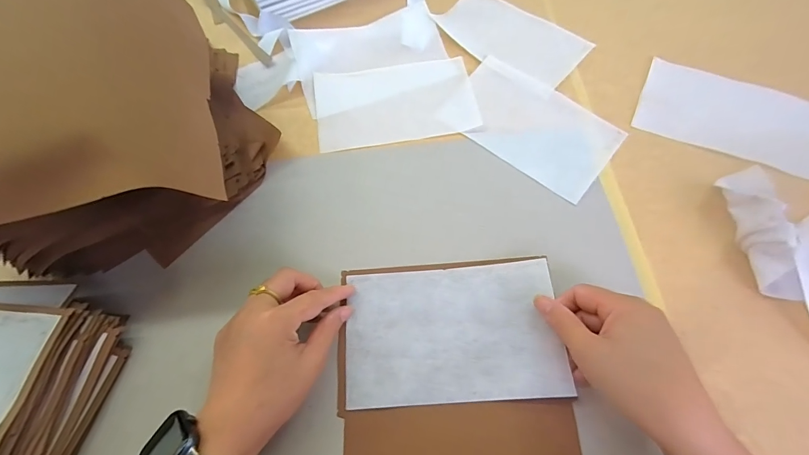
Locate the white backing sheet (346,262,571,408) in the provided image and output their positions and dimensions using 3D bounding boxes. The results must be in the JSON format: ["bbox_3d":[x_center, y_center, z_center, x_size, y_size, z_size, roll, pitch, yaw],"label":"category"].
[{"bbox_3d":[0.039,0.088,0.306,0.174,0.010,0.110,-5,66,4],"label":"white backing sheet"}]

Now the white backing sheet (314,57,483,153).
[{"bbox_3d":[-0.011,-0.144,0.414,0.176,0.011,0.108,-8,67,-2],"label":"white backing sheet"}]

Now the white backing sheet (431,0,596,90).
[{"bbox_3d":[0.130,-0.235,0.439,0.172,0.005,0.097,34,72,15],"label":"white backing sheet"}]

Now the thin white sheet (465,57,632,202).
[{"bbox_3d":[0.136,-0.112,0.388,0.174,0.006,0.109,37,73,16],"label":"thin white sheet"}]

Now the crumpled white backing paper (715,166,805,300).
[{"bbox_3d":[0.311,-0.004,0.311,0.042,0.042,0.129,11,68,6],"label":"crumpled white backing paper"}]

